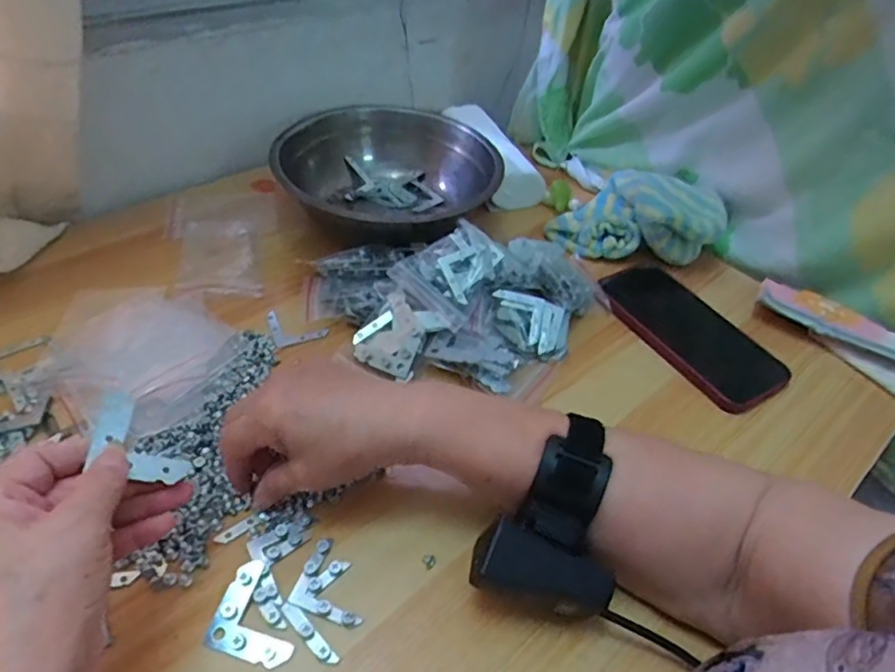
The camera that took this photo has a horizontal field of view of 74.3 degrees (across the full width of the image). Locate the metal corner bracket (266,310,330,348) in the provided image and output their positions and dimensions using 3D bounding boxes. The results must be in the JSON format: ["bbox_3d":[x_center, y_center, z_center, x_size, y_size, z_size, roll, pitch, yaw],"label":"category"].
[{"bbox_3d":[-0.121,-0.009,0.475,0.041,0.005,0.039,-17,49,-19],"label":"metal corner bracket"}]

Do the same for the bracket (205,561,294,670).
[{"bbox_3d":[-0.099,0.147,0.316,0.044,0.009,0.045,14,47,10],"label":"bracket"}]

